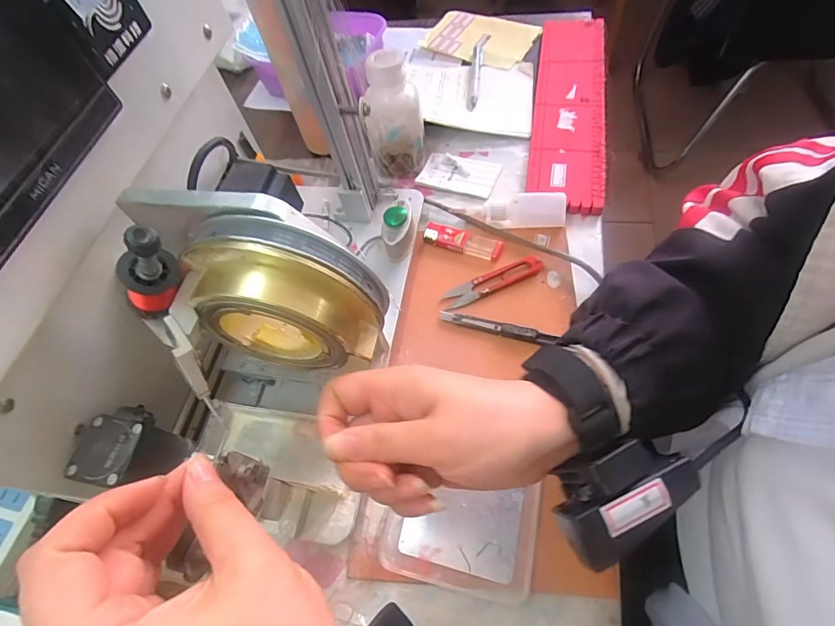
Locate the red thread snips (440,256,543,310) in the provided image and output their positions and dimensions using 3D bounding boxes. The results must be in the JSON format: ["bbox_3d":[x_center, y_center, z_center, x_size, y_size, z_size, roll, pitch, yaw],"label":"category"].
[{"bbox_3d":[0.072,-0.030,0.419,0.101,0.015,0.022,-21,60,-5],"label":"red thread snips"}]

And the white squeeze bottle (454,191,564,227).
[{"bbox_3d":[0.098,-0.109,0.444,0.105,0.026,0.026,4,61,10],"label":"white squeeze bottle"}]

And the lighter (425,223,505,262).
[{"bbox_3d":[0.046,-0.074,0.446,0.081,0.010,0.023,17,64,17],"label":"lighter"}]

